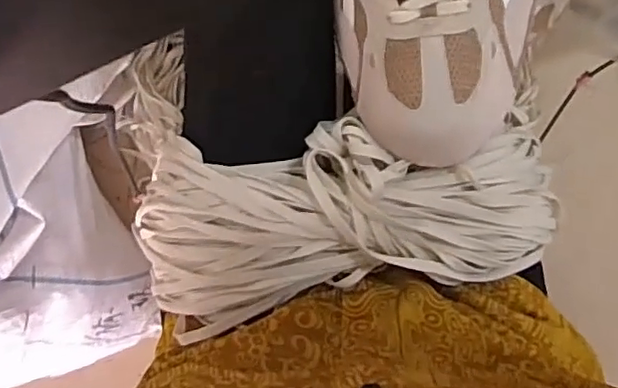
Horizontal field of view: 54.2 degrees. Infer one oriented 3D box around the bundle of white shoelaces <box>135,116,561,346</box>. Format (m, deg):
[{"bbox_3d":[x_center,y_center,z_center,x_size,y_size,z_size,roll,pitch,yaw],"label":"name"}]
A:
[{"bbox_3d":[0.032,0.011,0.431,0.303,0.052,0.137,-11,94,0],"label":"bundle of white shoelaces"}]

